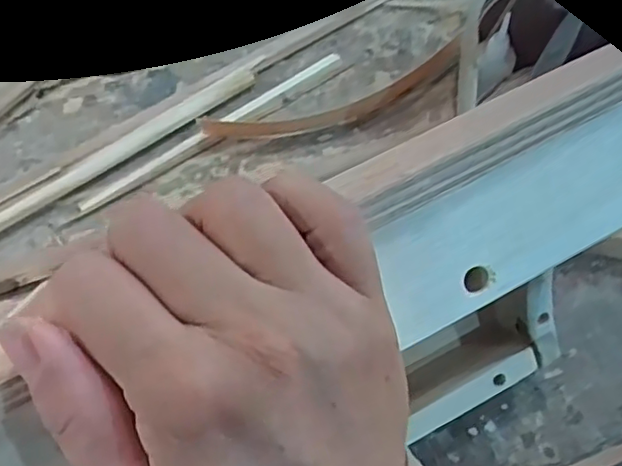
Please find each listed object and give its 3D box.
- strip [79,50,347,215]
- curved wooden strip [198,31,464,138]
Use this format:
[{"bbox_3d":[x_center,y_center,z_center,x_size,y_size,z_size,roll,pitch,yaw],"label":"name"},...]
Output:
[{"bbox_3d":[-0.086,-0.097,0.592,0.278,0.005,0.013,-34,65,-15],"label":"strip"},{"bbox_3d":[0.022,-0.119,0.583,0.244,0.016,0.043,-18,94,3],"label":"curved wooden strip"}]

